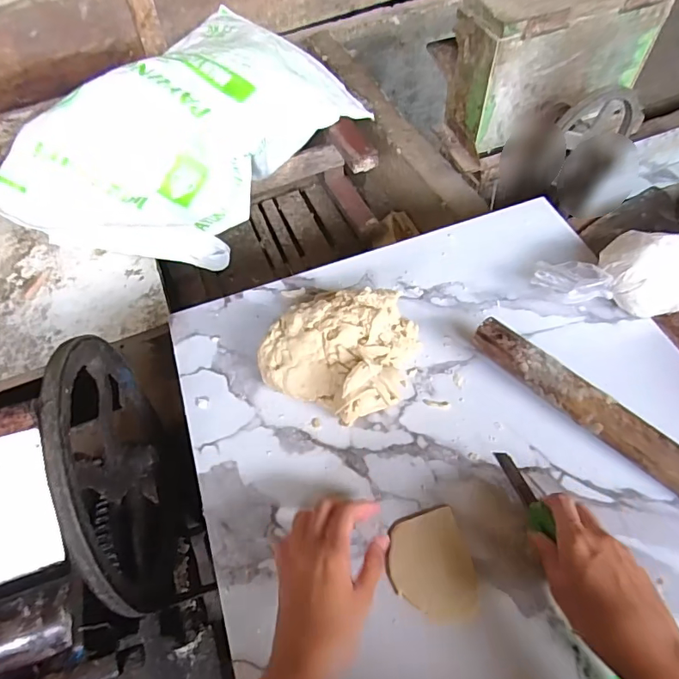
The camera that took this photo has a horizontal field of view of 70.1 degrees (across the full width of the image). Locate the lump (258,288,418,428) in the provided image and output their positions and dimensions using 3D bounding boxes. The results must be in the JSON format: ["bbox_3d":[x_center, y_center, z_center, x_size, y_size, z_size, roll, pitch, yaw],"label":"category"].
[{"bbox_3d":[-0.001,0.010,0.486,0.149,0.065,0.130,12,58,9],"label":"lump"}]

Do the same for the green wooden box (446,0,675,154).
[{"bbox_3d":[0.383,-0.529,0.888,0.340,0.211,0.148,-22,59,-12],"label":"green wooden box"}]

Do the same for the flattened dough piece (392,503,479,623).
[{"bbox_3d":[0.077,0.189,0.400,0.065,0.005,0.083,-13,58,-5],"label":"flattened dough piece"}]

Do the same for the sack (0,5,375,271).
[{"bbox_3d":[-0.276,-0.397,0.938,0.400,0.197,0.658,27,63,19],"label":"sack"}]

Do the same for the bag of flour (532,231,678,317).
[{"bbox_3d":[0.331,-0.072,0.512,0.215,0.072,0.080,-13,58,-7],"label":"bag of flour"}]

